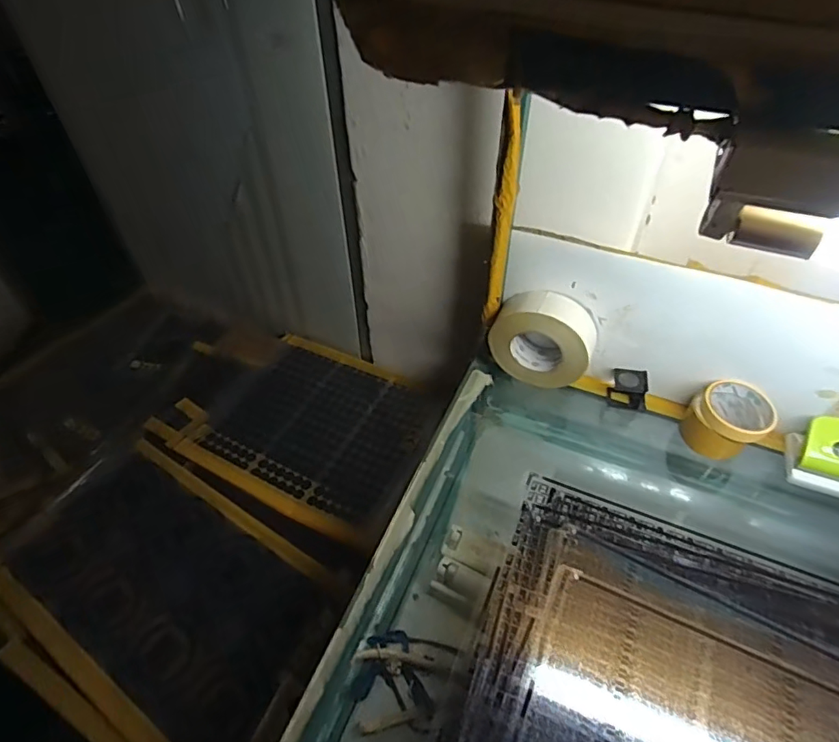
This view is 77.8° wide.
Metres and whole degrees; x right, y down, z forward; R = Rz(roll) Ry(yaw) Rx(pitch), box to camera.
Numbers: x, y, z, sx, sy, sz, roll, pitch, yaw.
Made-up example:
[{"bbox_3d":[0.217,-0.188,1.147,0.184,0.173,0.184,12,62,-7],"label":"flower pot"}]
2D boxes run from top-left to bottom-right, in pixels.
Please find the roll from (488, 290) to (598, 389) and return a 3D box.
[{"bbox_3d":[0.182,-0.046,0.769,0.147,0.130,0.063,21,51,19],"label":"roll"}]

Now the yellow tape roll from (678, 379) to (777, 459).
[{"bbox_3d":[0.424,0.069,0.713,0.095,0.070,0.095,-30,53,-24],"label":"yellow tape roll"}]

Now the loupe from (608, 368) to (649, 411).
[{"bbox_3d":[0.314,0.027,0.777,0.056,0.055,0.034,21,51,20],"label":"loupe"}]

